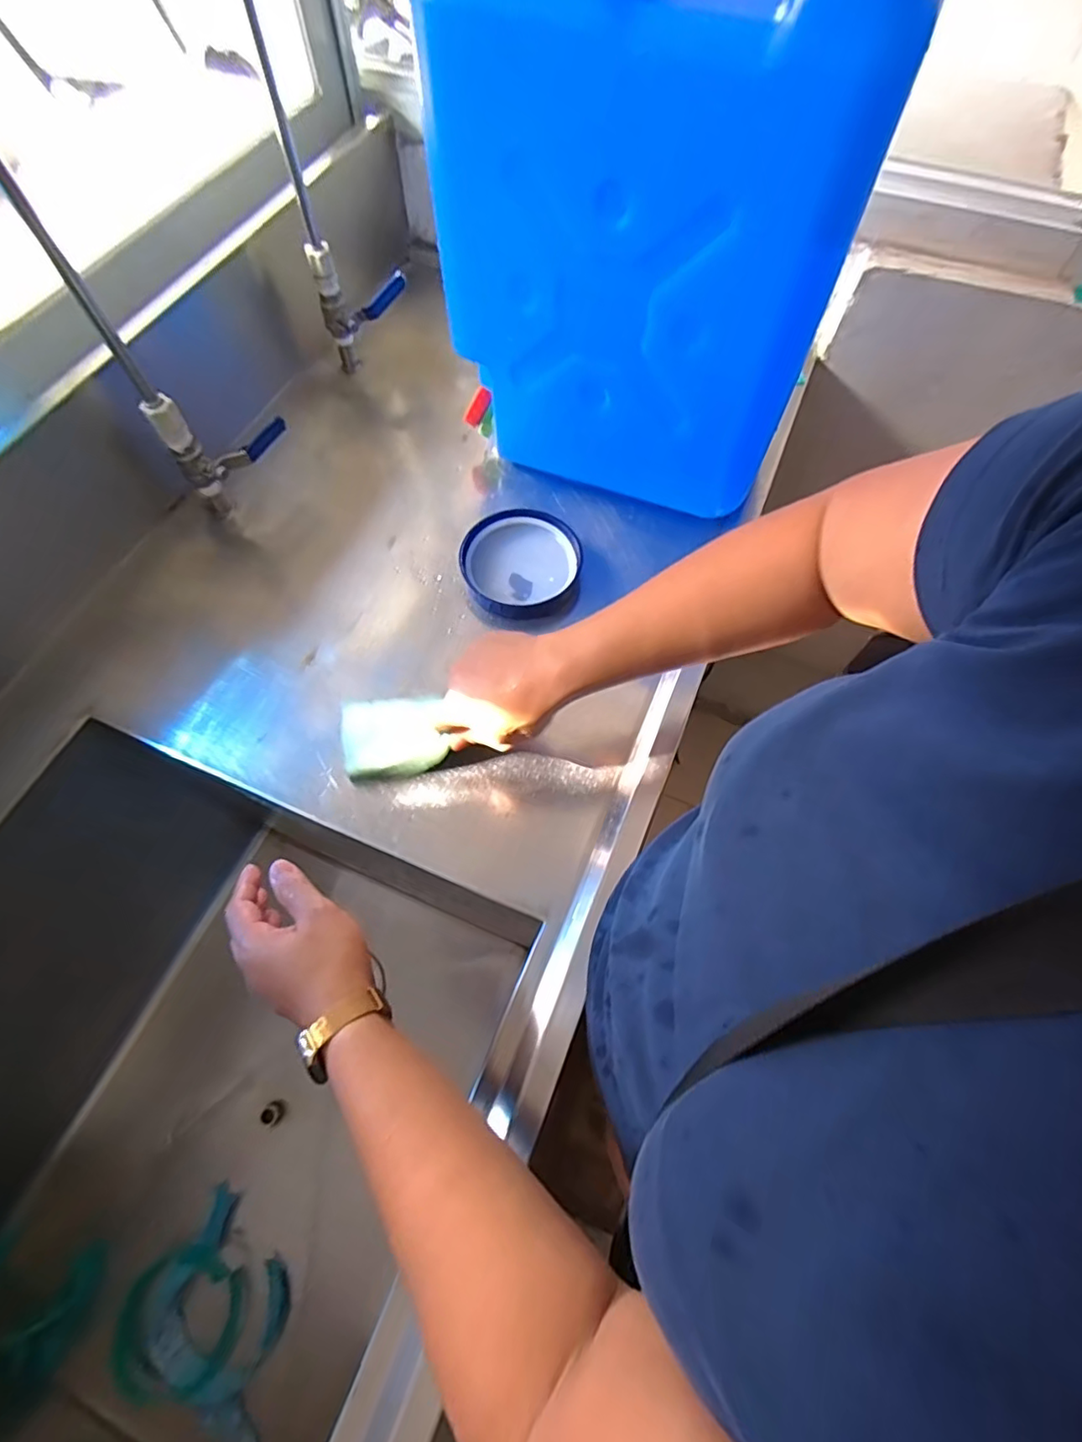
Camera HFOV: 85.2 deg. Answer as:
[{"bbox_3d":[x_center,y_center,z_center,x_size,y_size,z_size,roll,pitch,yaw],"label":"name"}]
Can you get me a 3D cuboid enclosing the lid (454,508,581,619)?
[{"bbox_3d":[-0.020,-0.164,0.609,0.118,0.027,0.121,0,65,0],"label":"lid"}]

